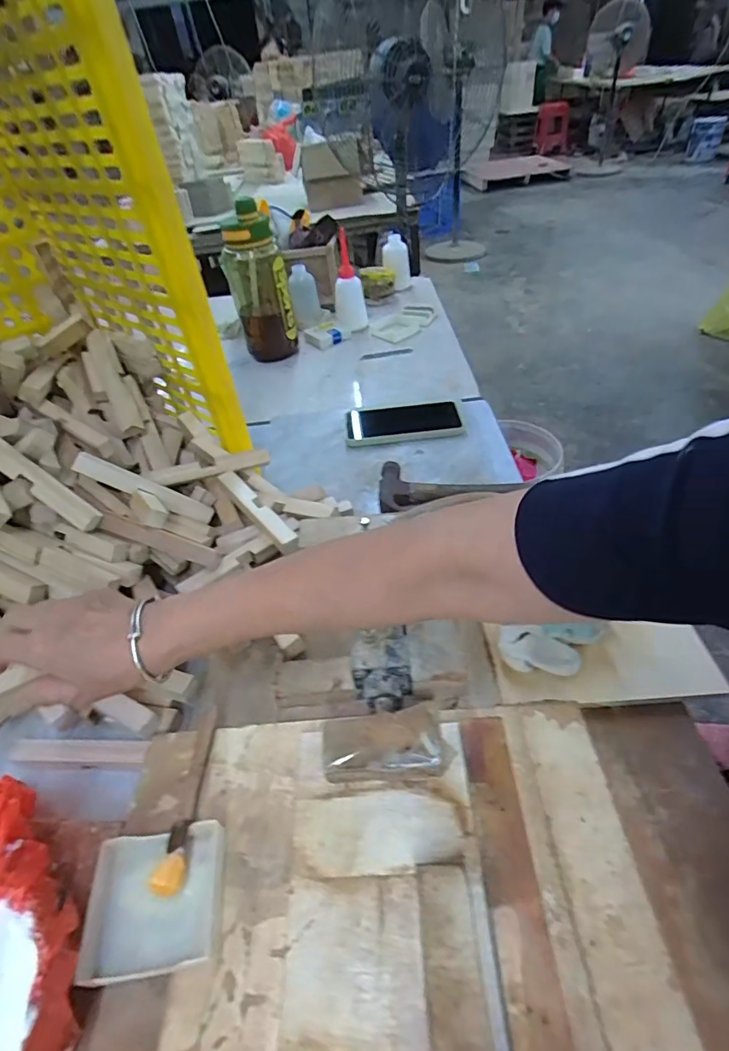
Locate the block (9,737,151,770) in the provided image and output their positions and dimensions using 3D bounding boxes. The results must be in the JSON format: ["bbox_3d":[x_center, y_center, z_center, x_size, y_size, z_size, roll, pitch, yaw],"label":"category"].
[{"bbox_3d":[-0.238,0.189,0.415,0.122,0.011,0.023,-2,43,6],"label":"block"}]

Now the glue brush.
[{"bbox_3d":[-0.118,0.182,0.344,0.015,0.015,0.126,-6,32,2],"label":"glue brush"}]

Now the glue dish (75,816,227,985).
[{"bbox_3d":[-0.129,0.227,0.304,0.078,0.015,0.070,-9,44,-2],"label":"glue dish"}]

